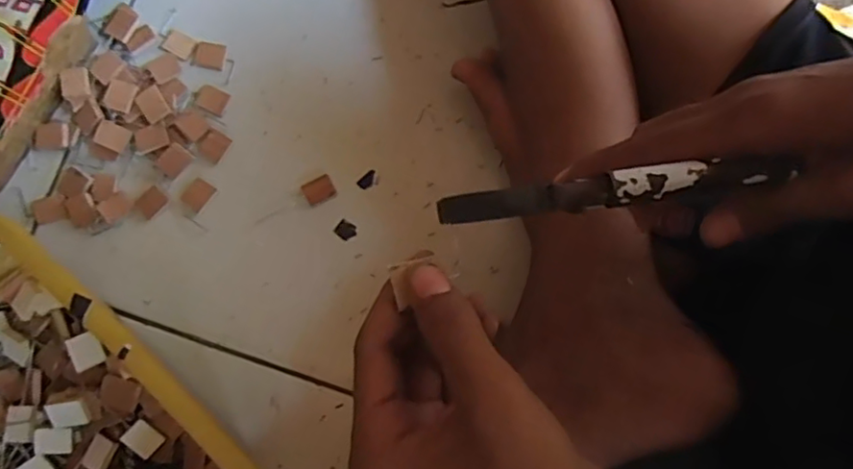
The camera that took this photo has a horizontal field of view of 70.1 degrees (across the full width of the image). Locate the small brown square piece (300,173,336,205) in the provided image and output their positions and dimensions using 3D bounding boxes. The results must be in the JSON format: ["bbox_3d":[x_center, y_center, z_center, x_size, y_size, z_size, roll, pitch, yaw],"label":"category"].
[{"bbox_3d":[-0.086,-0.035,0.486,0.023,0.004,0.020,-28,85,-3],"label":"small brown square piece"}]

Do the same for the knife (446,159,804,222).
[{"bbox_3d":[0.076,-0.019,0.259,0.140,0.010,0.013,-8,77,0],"label":"knife"}]

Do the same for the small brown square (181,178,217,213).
[{"bbox_3d":[-0.182,-0.032,0.484,0.019,0.004,0.024,38,85,3],"label":"small brown square"}]

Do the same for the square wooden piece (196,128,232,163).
[{"bbox_3d":[-0.172,-0.072,0.490,0.021,0.004,0.023,34,85,3],"label":"square wooden piece"}]

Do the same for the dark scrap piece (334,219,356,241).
[{"bbox_3d":[-0.064,-0.004,0.485,0.016,0.004,0.014,33,85,3],"label":"dark scrap piece"}]

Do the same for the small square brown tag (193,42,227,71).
[{"bbox_3d":[-0.178,-0.147,0.501,0.024,0.004,0.021,10,84,1],"label":"small square brown tag"}]

